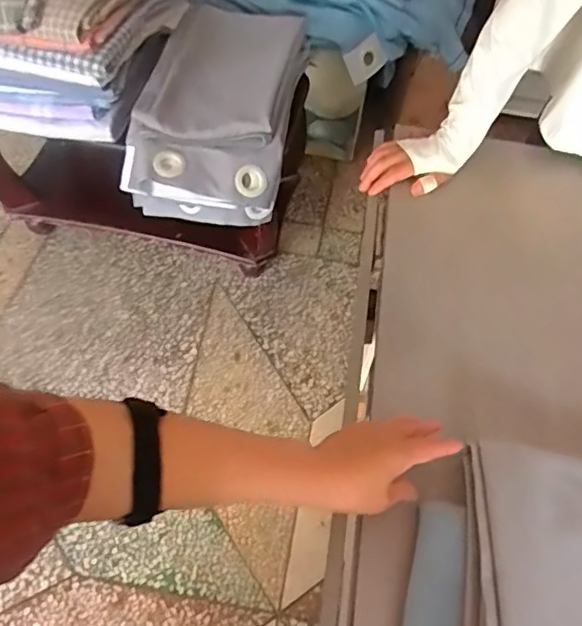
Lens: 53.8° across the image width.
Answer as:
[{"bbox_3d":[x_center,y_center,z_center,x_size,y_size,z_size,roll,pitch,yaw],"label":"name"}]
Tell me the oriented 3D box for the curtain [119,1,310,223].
[{"bbox_3d":[-0.185,-0.515,1.463,0.373,0.299,0.591,7,54,1],"label":"curtain"}]

